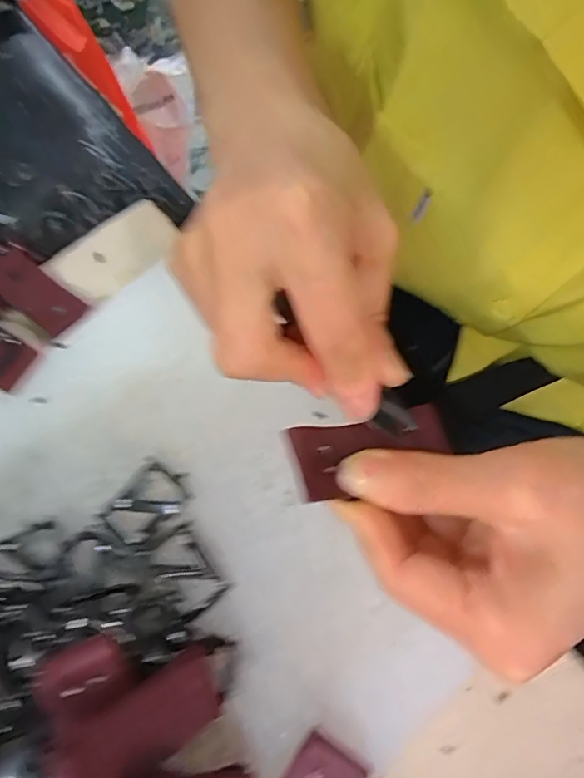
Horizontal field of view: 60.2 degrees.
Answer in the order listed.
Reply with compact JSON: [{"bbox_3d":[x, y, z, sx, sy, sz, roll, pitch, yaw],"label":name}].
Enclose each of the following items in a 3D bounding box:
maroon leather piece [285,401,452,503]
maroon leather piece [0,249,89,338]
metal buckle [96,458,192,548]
[{"bbox_3d":[0.028,0.020,0.182,0.057,0.010,0.027,-17,72,-14],"label":"maroon leather piece"},{"bbox_3d":[-0.152,-0.057,0.297,0.061,0.005,0.027,38,86,5],"label":"maroon leather piece"},{"bbox_3d":[-0.069,0.055,0.241,0.027,0.005,0.040,37,75,11],"label":"metal buckle"}]

